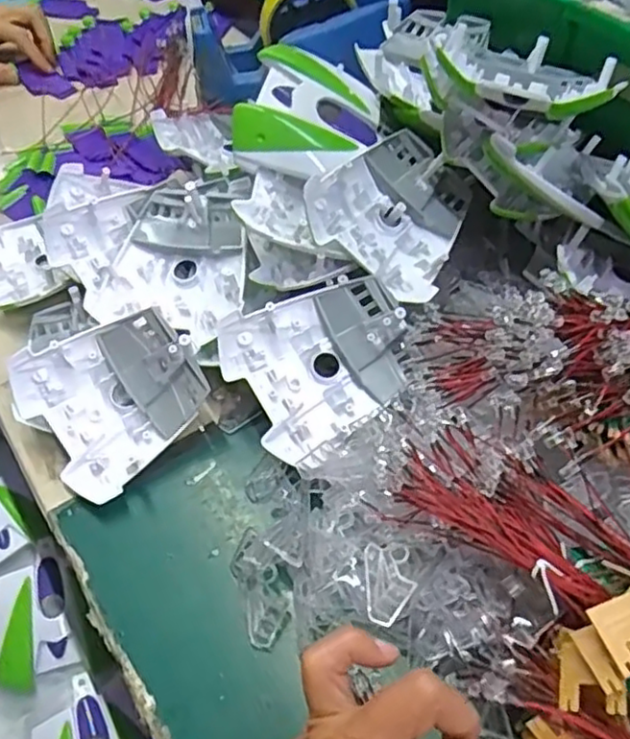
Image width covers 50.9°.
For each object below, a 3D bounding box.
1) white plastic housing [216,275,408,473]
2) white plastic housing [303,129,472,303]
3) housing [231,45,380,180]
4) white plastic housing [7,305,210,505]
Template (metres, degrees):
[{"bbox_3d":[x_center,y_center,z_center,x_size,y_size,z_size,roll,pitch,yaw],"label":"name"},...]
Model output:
[{"bbox_3d":[0.007,-0.002,0.392,0.108,0.024,0.097,-25,78,-6],"label":"white plastic housing"},{"bbox_3d":[0.050,-0.107,0.434,0.095,0.022,0.105,36,69,-7],"label":"white plastic housing"},{"bbox_3d":[-0.004,-0.165,0.438,0.087,0.021,0.088,22,77,-8],"label":"housing"},{"bbox_3d":[-0.122,0.017,0.406,0.101,0.021,0.096,-34,84,-5],"label":"white plastic housing"}]

